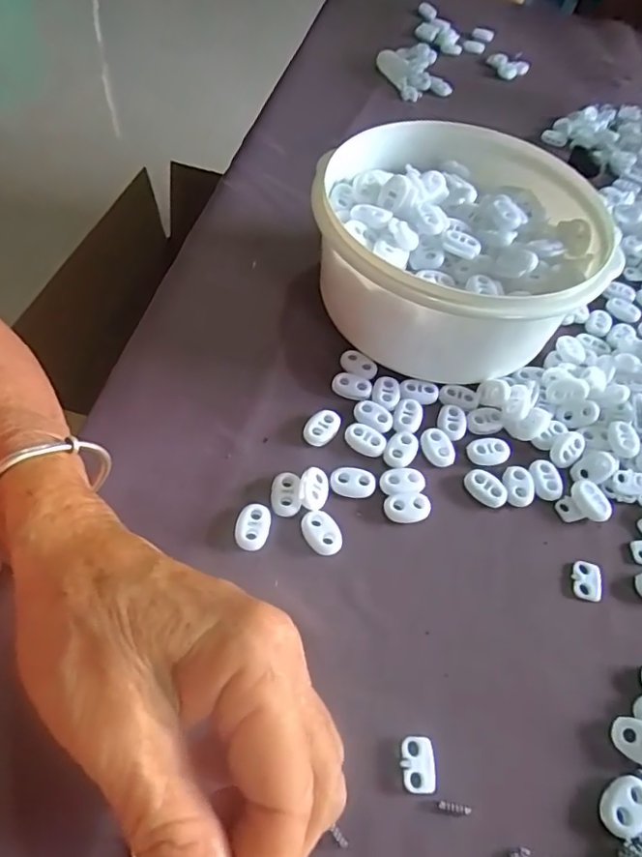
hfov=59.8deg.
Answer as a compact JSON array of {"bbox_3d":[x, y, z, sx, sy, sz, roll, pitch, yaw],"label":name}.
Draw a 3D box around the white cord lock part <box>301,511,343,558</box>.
[{"bbox_3d":[0.000,0.049,0.262,0.016,0.006,0.022,-20,60,-18],"label":"white cord lock part"}]

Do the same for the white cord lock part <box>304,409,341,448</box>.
[{"bbox_3d":[0.001,0.000,0.295,0.015,0.006,0.021,29,58,14],"label":"white cord lock part"}]

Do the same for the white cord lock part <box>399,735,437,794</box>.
[{"bbox_3d":[0.037,0.128,0.212,0.013,0.004,0.018,4,55,-3],"label":"white cord lock part"}]

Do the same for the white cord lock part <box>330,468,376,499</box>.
[{"bbox_3d":[0.016,0.027,0.278,0.022,0.004,0.014,8,55,0],"label":"white cord lock part"}]

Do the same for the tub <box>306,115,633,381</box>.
[{"bbox_3d":[0.076,-0.099,0.327,0.159,0.073,0.157,0,56,-5],"label":"tub"}]

